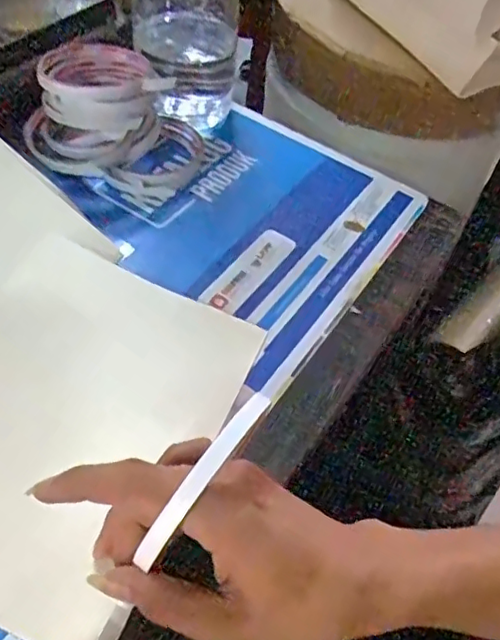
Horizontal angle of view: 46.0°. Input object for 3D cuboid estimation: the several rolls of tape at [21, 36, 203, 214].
[{"bbox_3d":[-0.103,-0.159,0.465,0.123,0.069,0.105,18,52,6],"label":"several rolls of tape"}]

